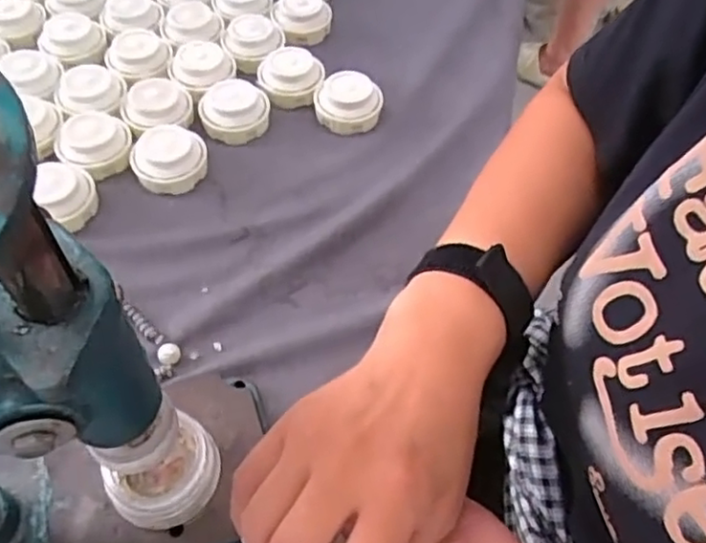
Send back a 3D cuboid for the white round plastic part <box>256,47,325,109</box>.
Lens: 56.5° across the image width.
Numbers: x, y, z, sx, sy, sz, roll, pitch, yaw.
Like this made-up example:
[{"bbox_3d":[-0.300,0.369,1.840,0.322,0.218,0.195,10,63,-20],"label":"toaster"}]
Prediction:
[{"bbox_3d":[-0.060,-0.186,0.631,0.061,0.035,0.048,1,55,-2],"label":"white round plastic part"}]

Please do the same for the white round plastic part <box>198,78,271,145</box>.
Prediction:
[{"bbox_3d":[-0.109,-0.151,0.603,0.064,0.036,0.057,-7,55,-8],"label":"white round plastic part"}]

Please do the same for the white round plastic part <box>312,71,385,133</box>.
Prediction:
[{"bbox_3d":[-0.004,-0.160,0.612,0.062,0.035,0.057,1,55,-2],"label":"white round plastic part"}]

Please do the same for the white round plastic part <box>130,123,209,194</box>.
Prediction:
[{"bbox_3d":[-0.159,-0.102,0.566,0.064,0.038,0.061,-30,62,-22],"label":"white round plastic part"}]

